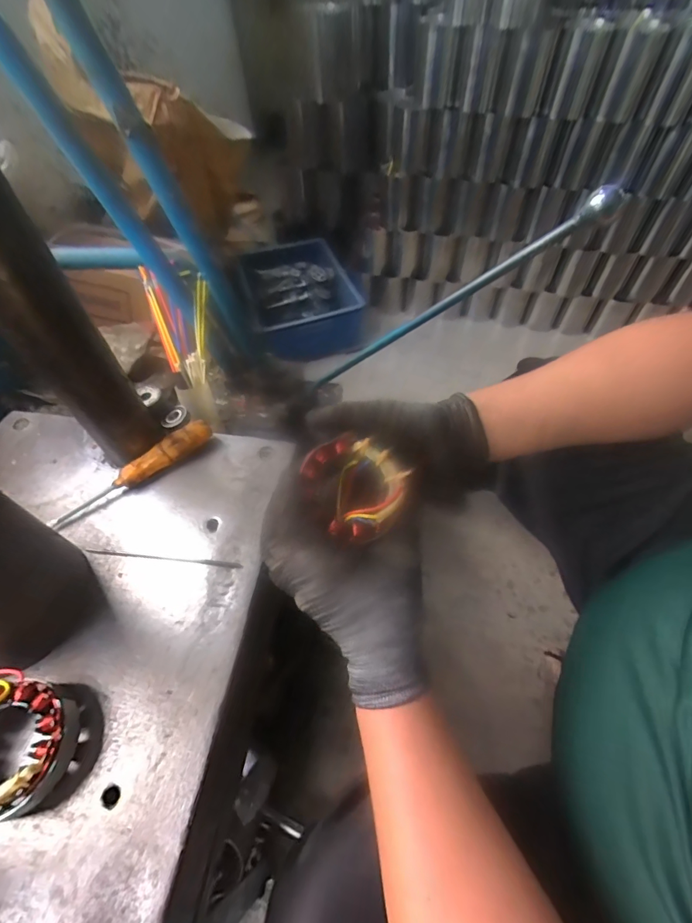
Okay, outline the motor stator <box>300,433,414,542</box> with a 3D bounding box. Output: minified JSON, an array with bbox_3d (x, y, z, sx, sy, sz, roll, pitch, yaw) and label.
[{"bbox_3d":[0.006,0.024,0.351,0.076,0.038,0.084,-39,68,-7],"label":"motor stator"}]

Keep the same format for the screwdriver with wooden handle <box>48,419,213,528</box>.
[{"bbox_3d":[-0.232,0.010,0.463,0.183,0.028,0.024,-32,59,-18],"label":"screwdriver with wooden handle"}]

